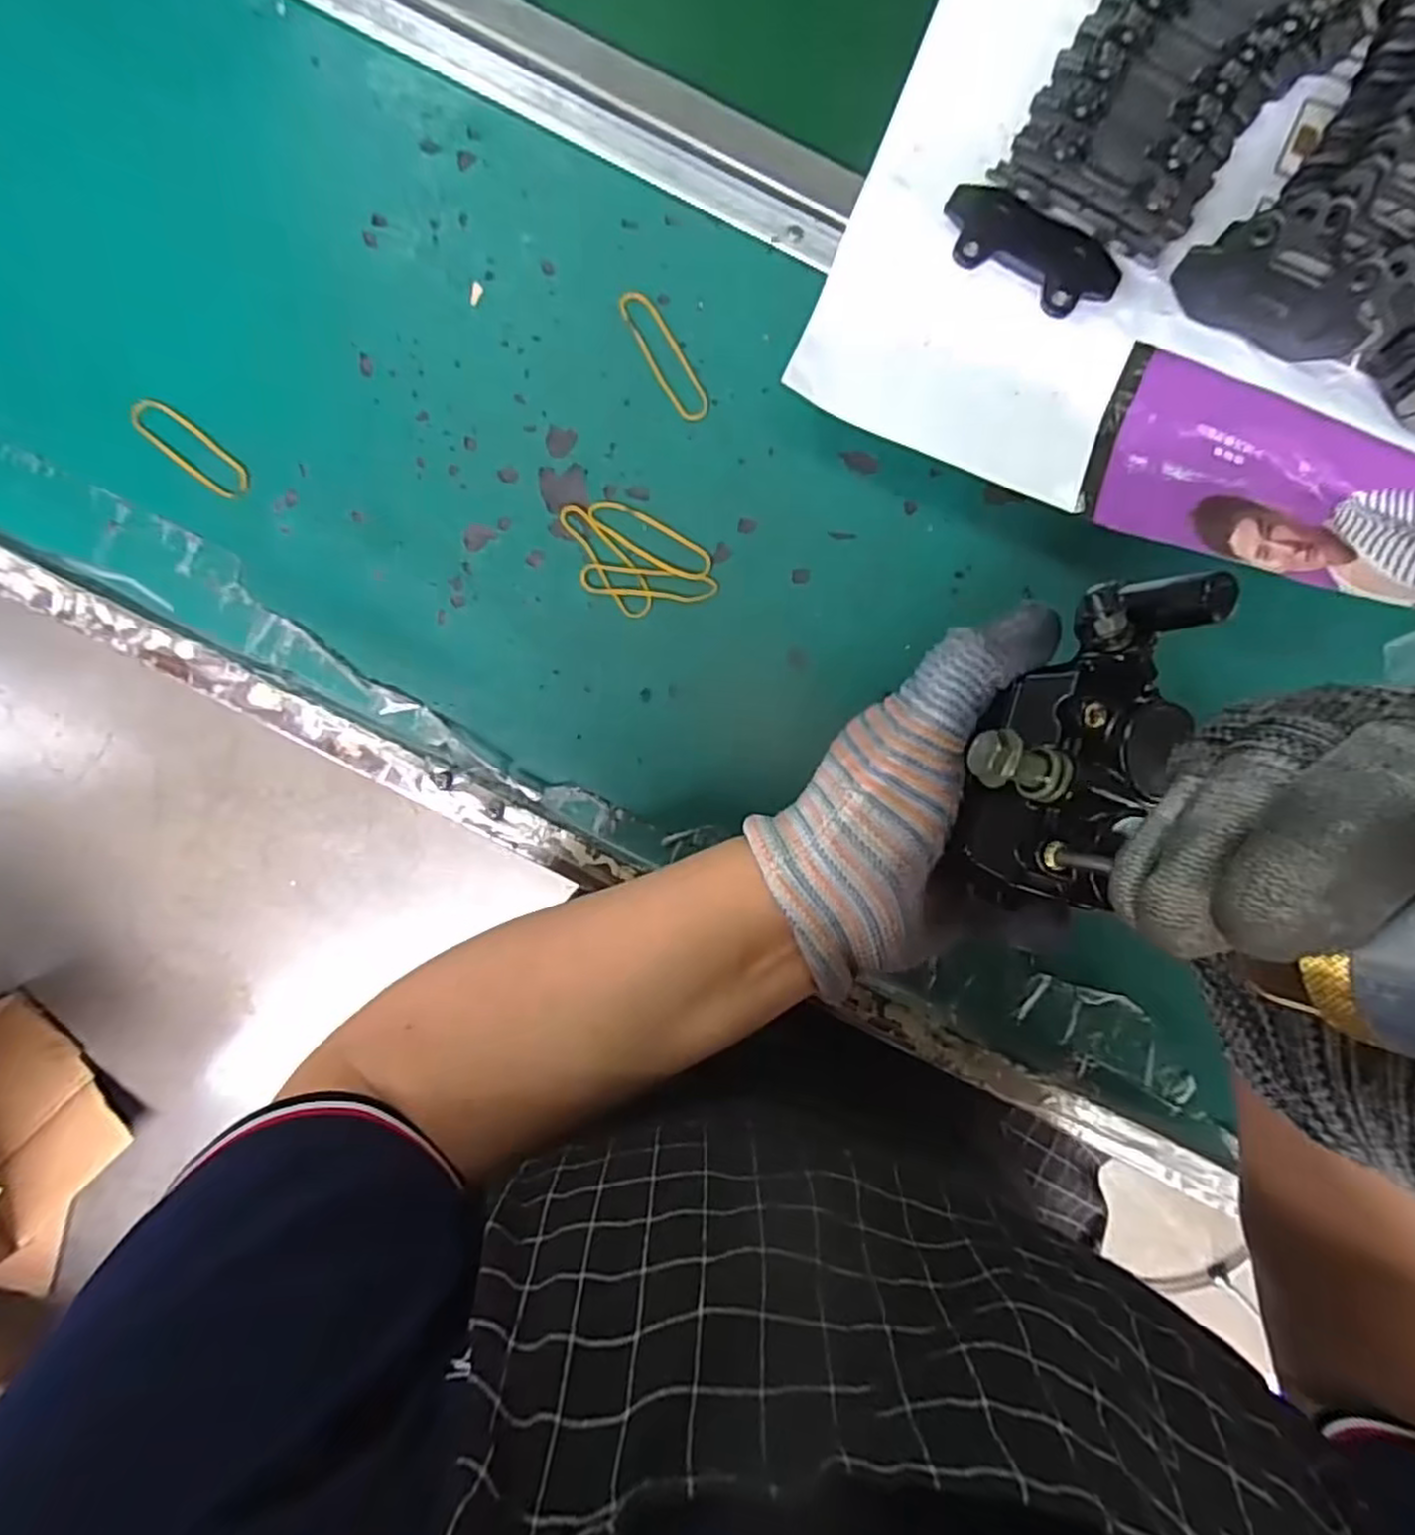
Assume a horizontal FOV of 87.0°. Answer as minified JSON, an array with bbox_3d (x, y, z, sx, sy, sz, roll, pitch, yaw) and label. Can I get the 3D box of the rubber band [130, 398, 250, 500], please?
[{"bbox_3d":[-0.226,-0.139,0.325,0.058,0.005,0.017,38,95,-1],"label":"rubber band"}]

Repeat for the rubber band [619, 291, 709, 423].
[{"bbox_3d":[-0.019,-0.176,0.318,0.015,0.004,0.061,-30,93,4],"label":"rubber band"}]

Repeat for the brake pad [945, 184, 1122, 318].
[{"bbox_3d":[0.128,-0.206,0.300,0.074,0.014,0.033,30,95,0],"label":"brake pad"}]

